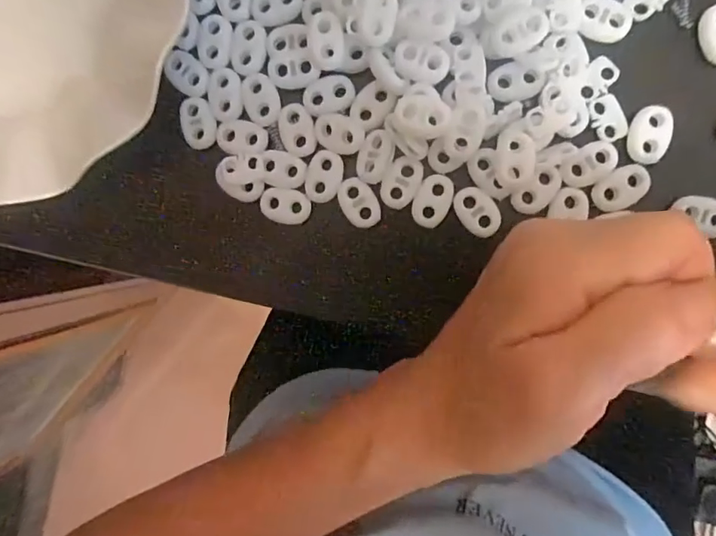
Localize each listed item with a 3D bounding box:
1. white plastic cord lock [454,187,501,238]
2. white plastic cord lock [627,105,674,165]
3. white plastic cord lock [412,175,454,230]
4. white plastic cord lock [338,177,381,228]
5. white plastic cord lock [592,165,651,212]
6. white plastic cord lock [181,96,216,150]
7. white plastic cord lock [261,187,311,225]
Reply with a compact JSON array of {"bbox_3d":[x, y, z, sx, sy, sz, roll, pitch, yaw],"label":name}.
[{"bbox_3d":[0.050,-0.023,0.208,0.016,0.004,0.022,-45,89,9],"label":"white plastic cord lock"},{"bbox_3d":[0.116,-0.053,0.198,0.014,0.004,0.022,4,96,7],"label":"white plastic cord lock"},{"bbox_3d":[0.032,-0.029,0.212,0.015,0.004,0.022,23,98,4],"label":"white plastic cord lock"},{"bbox_3d":[0.000,-0.028,0.213,0.015,0.004,0.022,-31,91,9],"label":"white plastic cord lock"},{"bbox_3d":[0.106,-0.032,0.200,0.022,0.004,0.015,-29,91,9],"label":"white plastic cord lock"},{"bbox_3d":[-0.070,-0.064,0.217,0.015,0.004,0.022,-9,94,8],"label":"white plastic cord lock"},{"bbox_3d":[-0.032,-0.027,0.219,0.021,0.004,0.015,9,96,6],"label":"white plastic cord lock"}]

